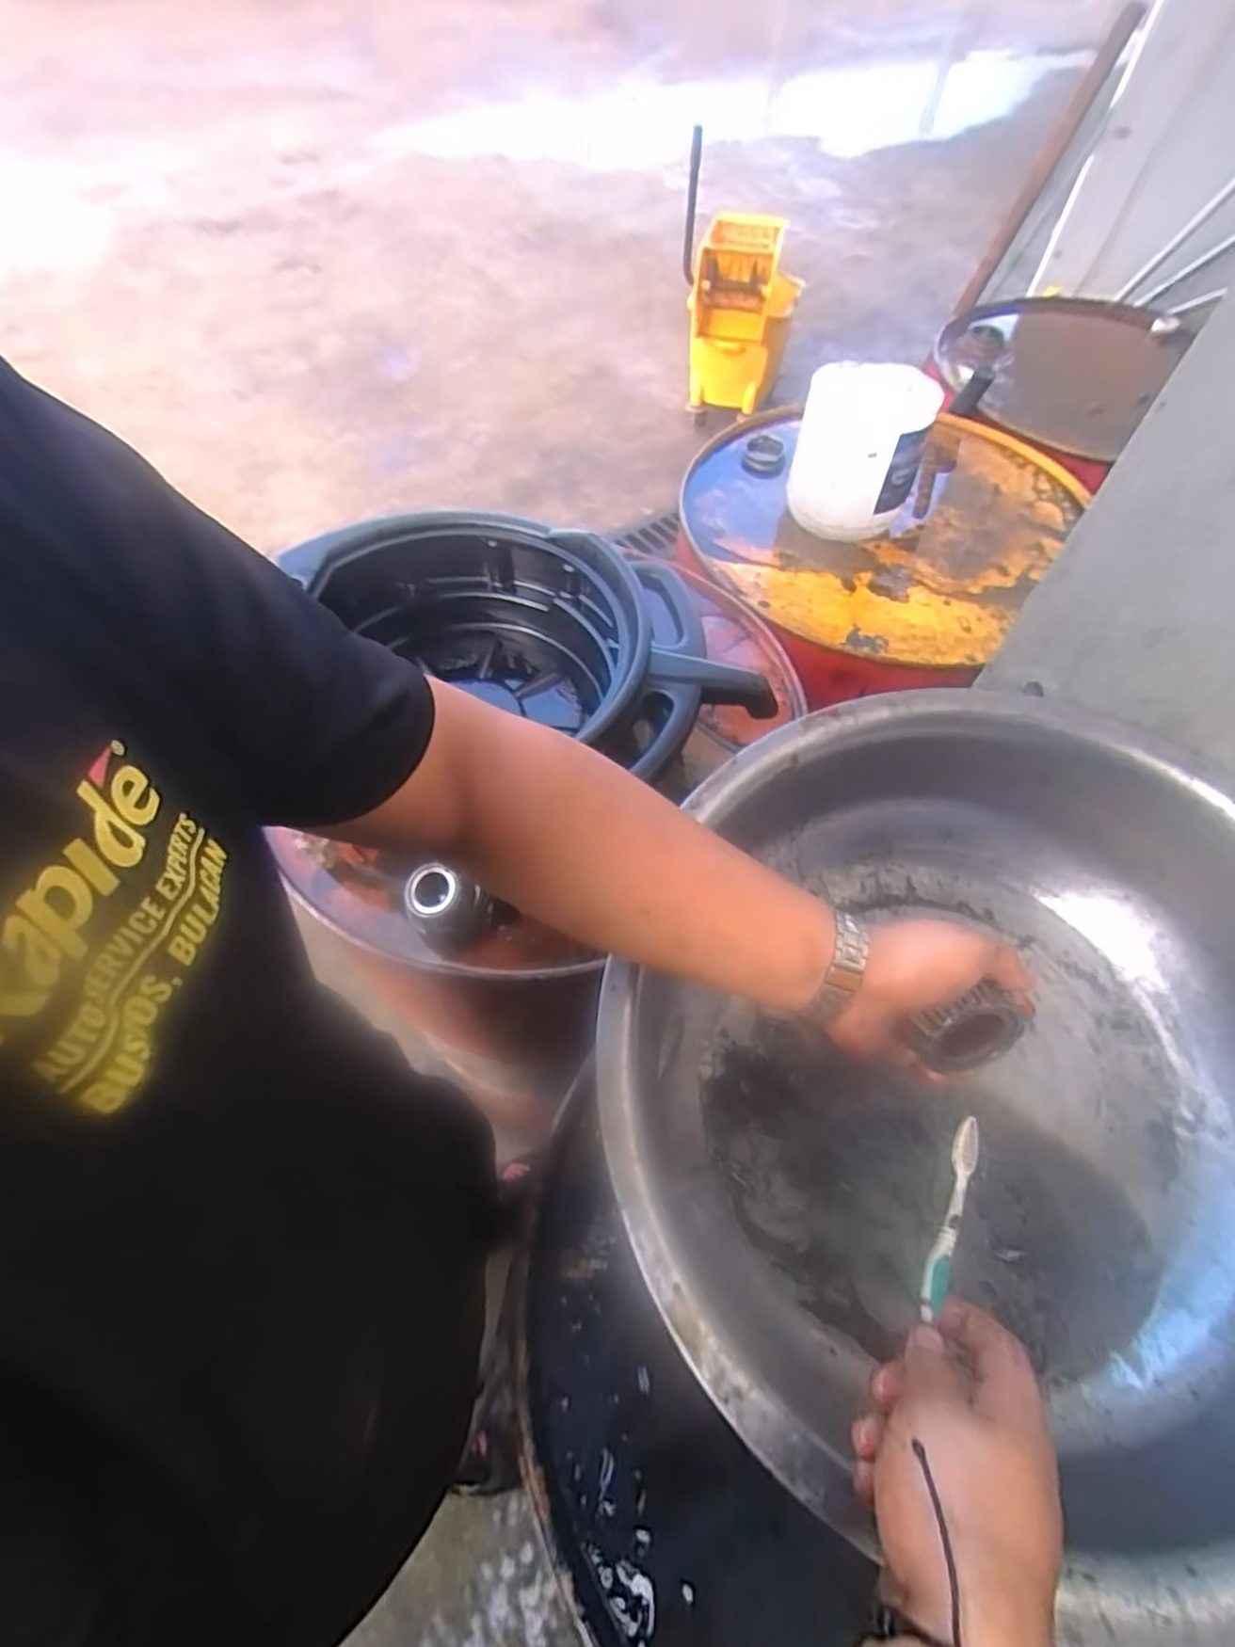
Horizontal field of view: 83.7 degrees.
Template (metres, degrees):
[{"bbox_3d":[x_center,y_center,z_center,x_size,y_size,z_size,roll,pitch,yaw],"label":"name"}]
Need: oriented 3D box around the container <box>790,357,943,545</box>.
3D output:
[{"bbox_3d":[0.300,-0.462,0.880,0.149,0.166,0.132,13,59,7],"label":"container"}]

